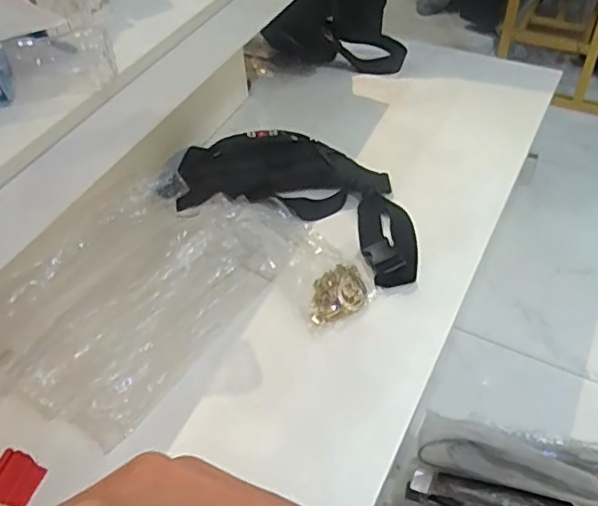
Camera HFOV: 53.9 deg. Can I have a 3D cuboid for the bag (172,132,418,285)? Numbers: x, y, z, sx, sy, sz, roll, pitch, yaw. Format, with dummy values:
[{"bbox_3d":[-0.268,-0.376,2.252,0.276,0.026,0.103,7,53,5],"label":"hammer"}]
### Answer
[{"bbox_3d":[-0.005,-0.107,0.951,0.446,0.057,0.258,16,49,17],"label":"bag"}]

